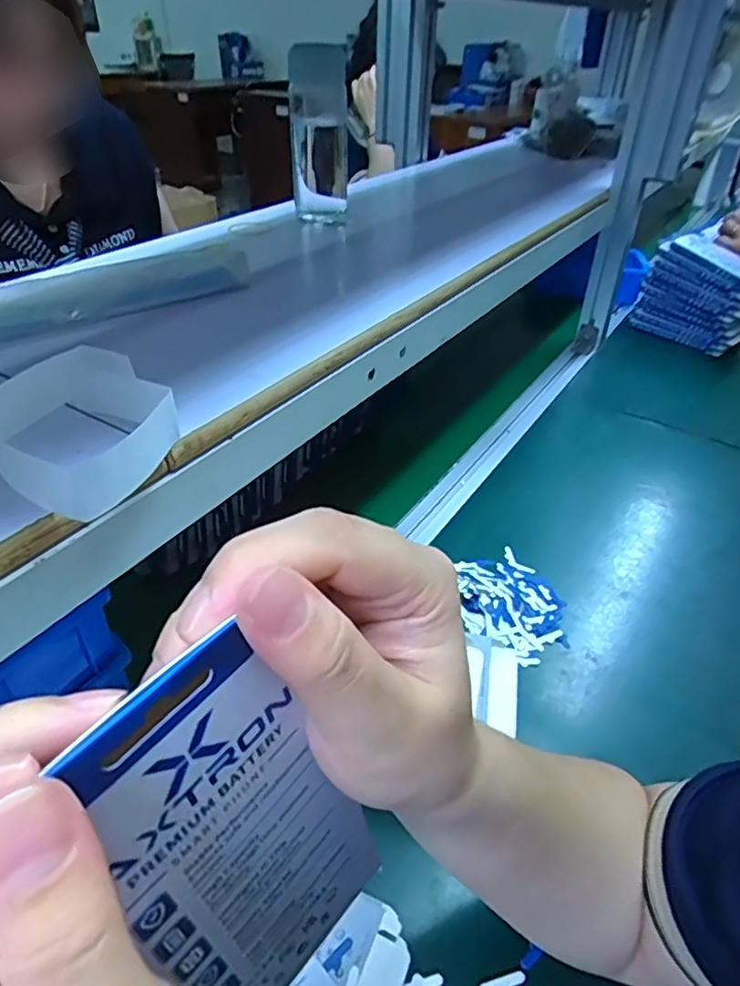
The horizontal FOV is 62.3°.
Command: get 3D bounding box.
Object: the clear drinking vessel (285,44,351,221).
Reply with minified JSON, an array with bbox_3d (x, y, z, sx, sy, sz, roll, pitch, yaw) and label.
[{"bbox_3d":[-0.053,-0.367,0.651,0.061,0.171,0.053,-1,38,-4],"label":"clear drinking vessel"}]

